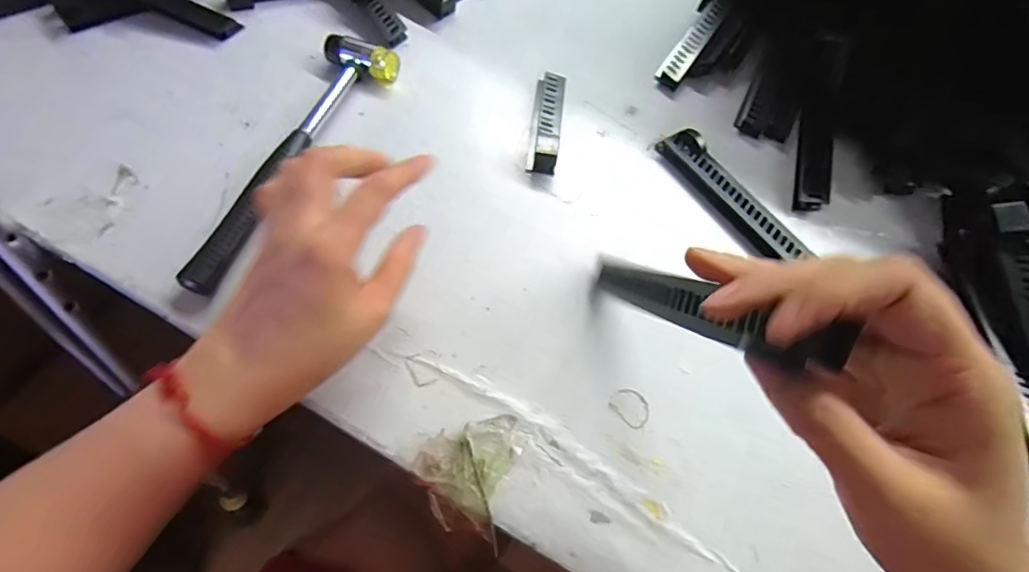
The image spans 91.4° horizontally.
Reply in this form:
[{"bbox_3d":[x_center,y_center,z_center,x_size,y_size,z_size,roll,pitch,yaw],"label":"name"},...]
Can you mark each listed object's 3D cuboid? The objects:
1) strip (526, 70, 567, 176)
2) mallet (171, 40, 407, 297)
[{"bbox_3d":[0.027,-0.134,0.400,0.023,0.020,0.096,8,63,0],"label":"strip"},{"bbox_3d":[-0.169,-0.099,0.371,0.054,0.024,0.235,24,64,8],"label":"mallet"}]

